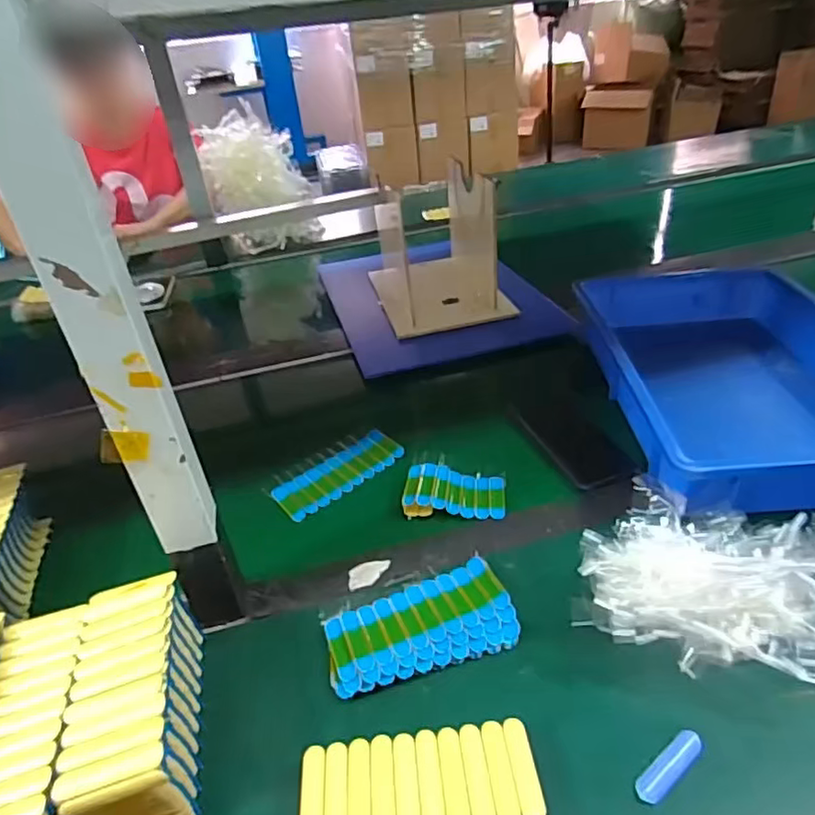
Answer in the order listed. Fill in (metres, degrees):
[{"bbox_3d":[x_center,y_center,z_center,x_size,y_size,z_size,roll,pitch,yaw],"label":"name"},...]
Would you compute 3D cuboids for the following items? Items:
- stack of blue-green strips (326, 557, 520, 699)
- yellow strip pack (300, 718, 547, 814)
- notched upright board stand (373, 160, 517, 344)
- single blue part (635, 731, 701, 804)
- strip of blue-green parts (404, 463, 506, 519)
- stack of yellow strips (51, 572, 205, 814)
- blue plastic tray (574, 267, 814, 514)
[{"bbox_3d":[0.010,0.181,0.500,0.153,0.018,0.081,-16,36,-14],"label":"stack of blue-green strips"},{"bbox_3d":[0.008,0.249,0.396,0.152,0.023,0.064,-7,35,-1],"label":"yellow strip pack"},{"bbox_3d":[0.043,-0.272,0.984,0.190,0.196,0.257,-12,35,-7],"label":"notched upright board stand"},{"bbox_3d":[0.178,0.243,0.408,0.061,0.006,0.016,-28,40,-27],"label":"single blue part"},{"bbox_3d":[0.051,0.086,0.633,0.103,0.020,0.057,4,36,15],"label":"strip of blue-green parts"},{"bbox_3d":[-0.192,0.212,0.428,0.069,0.084,0.167,-12,35,-8],"label":"stack of yellow strips"},{"bbox_3d":[0.386,-0.048,0.727,0.286,0.100,0.444,-3,35,1],"label":"blue plastic tray"}]

